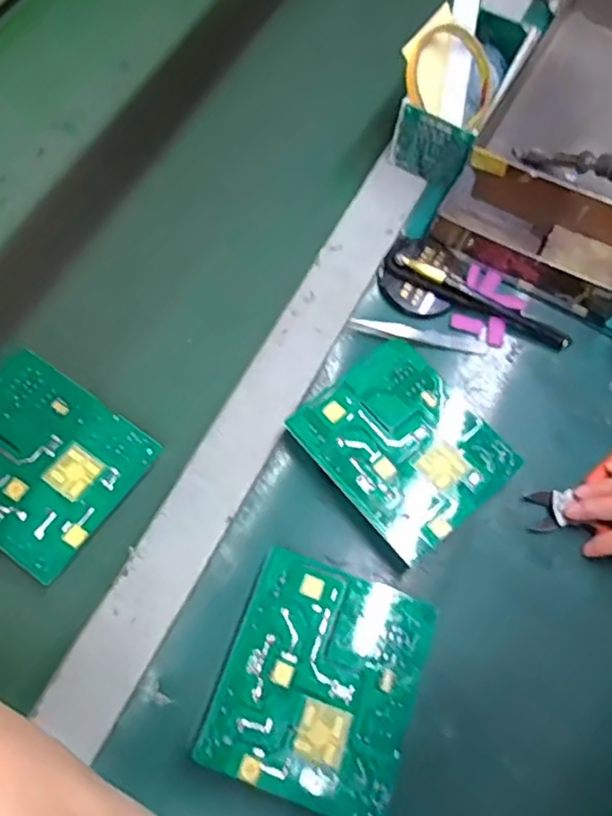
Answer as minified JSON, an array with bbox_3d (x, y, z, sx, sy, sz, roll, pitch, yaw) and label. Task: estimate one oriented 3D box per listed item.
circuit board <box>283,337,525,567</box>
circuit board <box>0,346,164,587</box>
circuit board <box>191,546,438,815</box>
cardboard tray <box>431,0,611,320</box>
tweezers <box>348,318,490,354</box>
[{"bbox_3d":[0.069,0.027,0.462,0.114,0.026,0.130,-38,75,-16],"label":"circuit board"},{"bbox_3d":[-0.187,0.034,0.442,0.132,0.004,0.114,34,70,10],"label":"circuit board"},{"bbox_3d":[0.009,0.168,0.401,0.114,0.025,0.130,19,69,5],"label":"circuit board"},{"bbox_3d":[0.251,-0.245,0.561,0.181,0.062,0.331,29,70,8],"label":"cardboard tray"},{"bbox_3d":[0.089,-0.057,0.504,0.111,0.013,0.016,10,68,1],"label":"tweezers"}]

